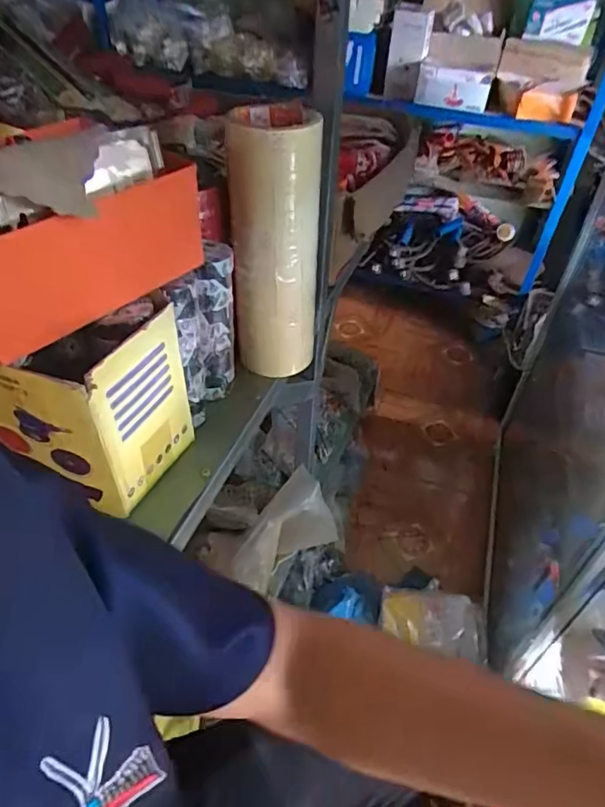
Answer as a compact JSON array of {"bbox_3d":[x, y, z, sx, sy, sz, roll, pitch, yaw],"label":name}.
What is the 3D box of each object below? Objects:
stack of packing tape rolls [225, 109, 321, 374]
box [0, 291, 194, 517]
[{"bbox_3d":[-0.030,-0.170,0.621,0.095,0.280,0.110,-2,44,-5],"label":"stack of packing tape rolls"},{"bbox_3d":[-0.208,-0.012,0.512,0.144,0.169,0.134,18,46,15],"label":"box"}]

